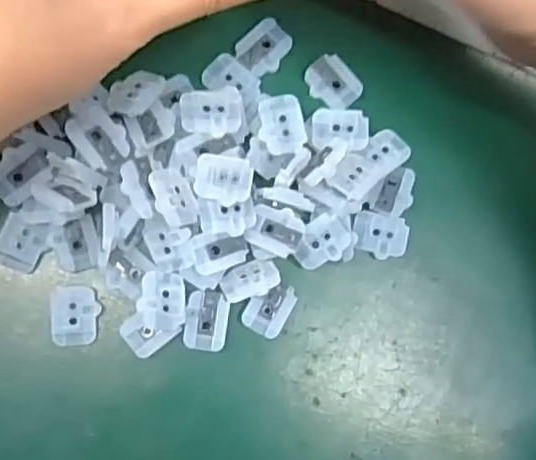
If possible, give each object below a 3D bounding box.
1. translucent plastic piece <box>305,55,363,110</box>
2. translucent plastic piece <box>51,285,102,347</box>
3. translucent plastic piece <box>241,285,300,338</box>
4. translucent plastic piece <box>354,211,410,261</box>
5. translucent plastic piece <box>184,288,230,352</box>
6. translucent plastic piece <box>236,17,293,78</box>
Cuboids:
[{"bbox_3d":[0.026,-0.058,0.254,0.017,0.004,0.021,-44,93,-9],"label":"translucent plastic piece"},{"bbox_3d":[-0.070,0.031,0.234,0.016,0.005,0.022,1,86,-8],"label":"translucent plastic piece"},{"bbox_3d":[0.001,0.030,0.243,0.015,0.004,0.020,32,82,-5],"label":"translucent plastic piece"},{"bbox_3d":[0.044,0.002,0.251,0.021,0.004,0.017,11,85,-7],"label":"translucent plastic piece"},{"bbox_3d":[-0.022,0.033,0.237,0.015,0.004,0.022,6,85,-8],"label":"translucent plastic piece"},{"bbox_3d":[-0.001,-0.071,0.250,0.017,0.004,0.021,45,81,-3],"label":"translucent plastic piece"}]

